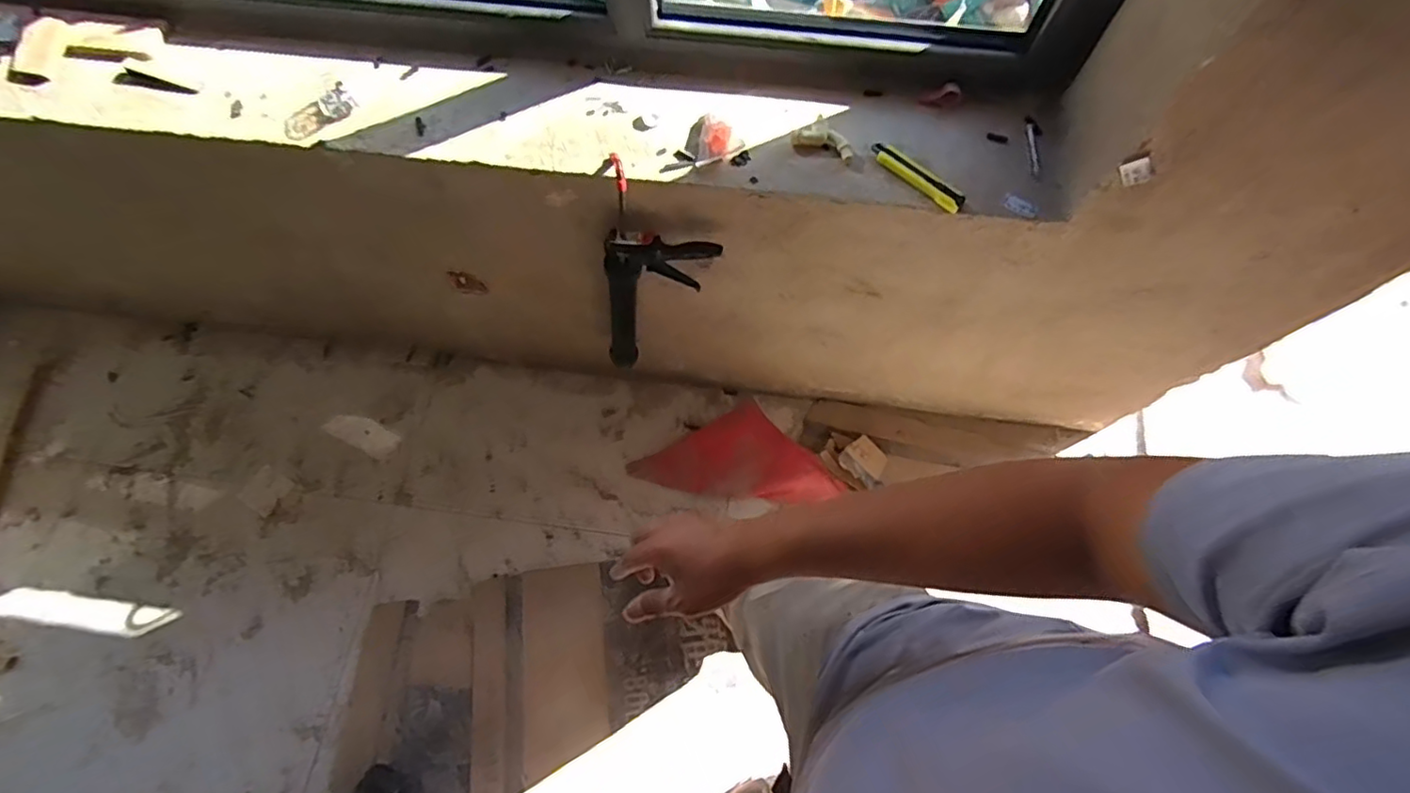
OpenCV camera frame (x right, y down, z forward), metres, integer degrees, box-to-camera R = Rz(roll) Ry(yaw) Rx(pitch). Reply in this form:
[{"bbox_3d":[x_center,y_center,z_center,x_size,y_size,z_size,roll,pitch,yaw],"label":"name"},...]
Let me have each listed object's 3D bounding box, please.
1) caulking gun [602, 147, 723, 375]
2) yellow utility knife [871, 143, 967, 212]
[{"bbox_3d":[-0.091,-0.207,1.133,0.221,0.583,0.064,5,67,2],"label":"caulking gun"},{"bbox_3d":[0.306,-0.319,0.882,0.152,0.020,0.022,41,73,15],"label":"yellow utility knife"}]

